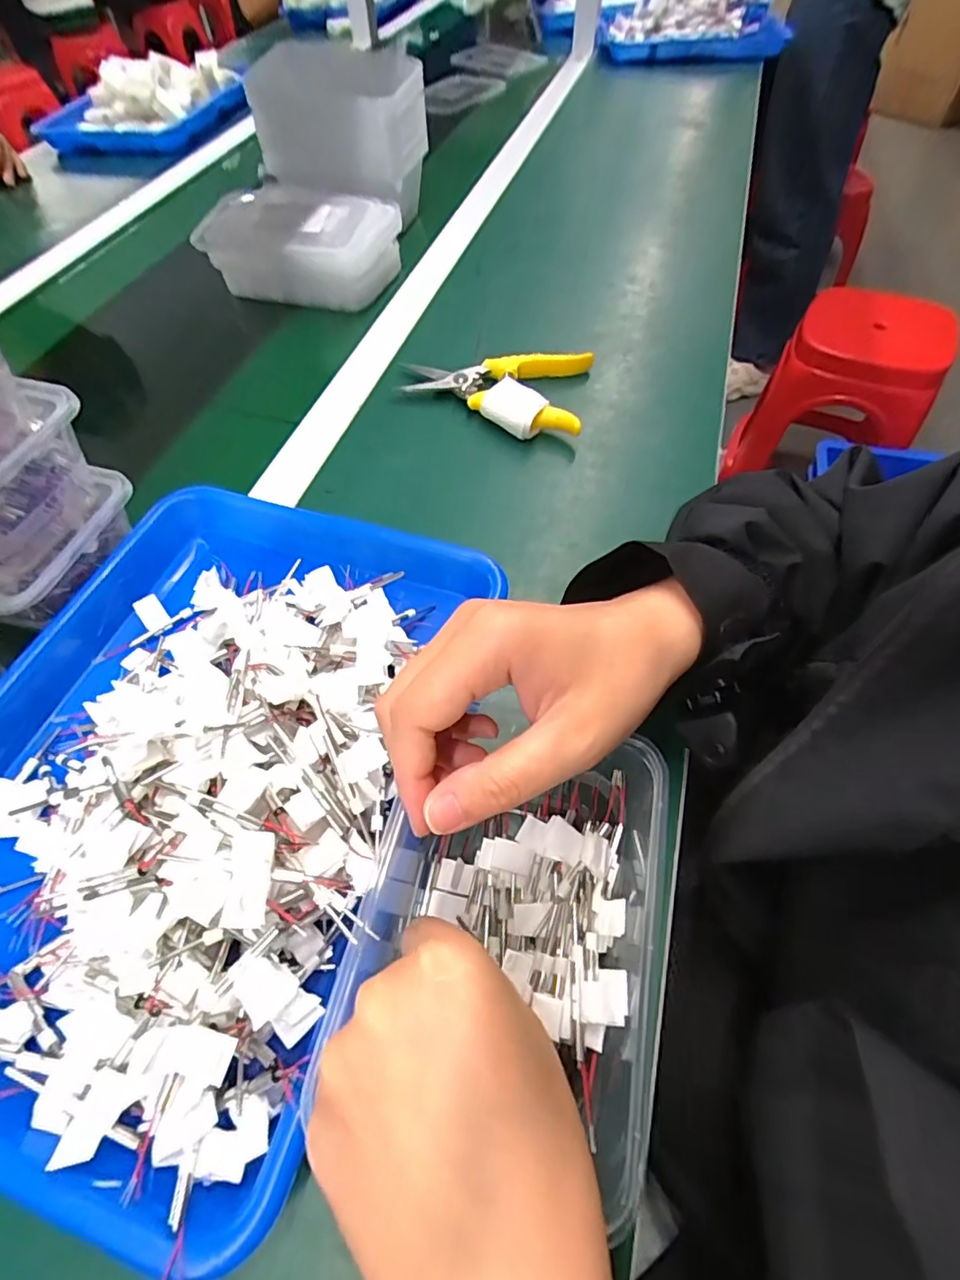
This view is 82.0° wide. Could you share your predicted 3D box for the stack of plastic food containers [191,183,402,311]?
[{"bbox_3d":[-0.179,-0.405,0.569,0.160,0.070,0.120,19,59,13],"label":"stack of plastic food containers"}]

